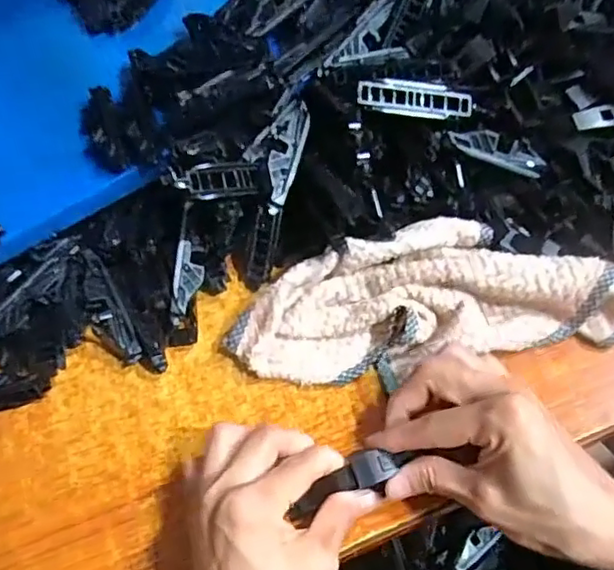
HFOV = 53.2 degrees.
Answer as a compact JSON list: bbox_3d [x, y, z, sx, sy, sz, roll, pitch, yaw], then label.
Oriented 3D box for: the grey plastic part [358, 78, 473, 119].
[{"bbox_3d":[0.067,-0.117,0.384,0.073,0.012,0.019,3,59,-10],"label":"grey plastic part"}]

